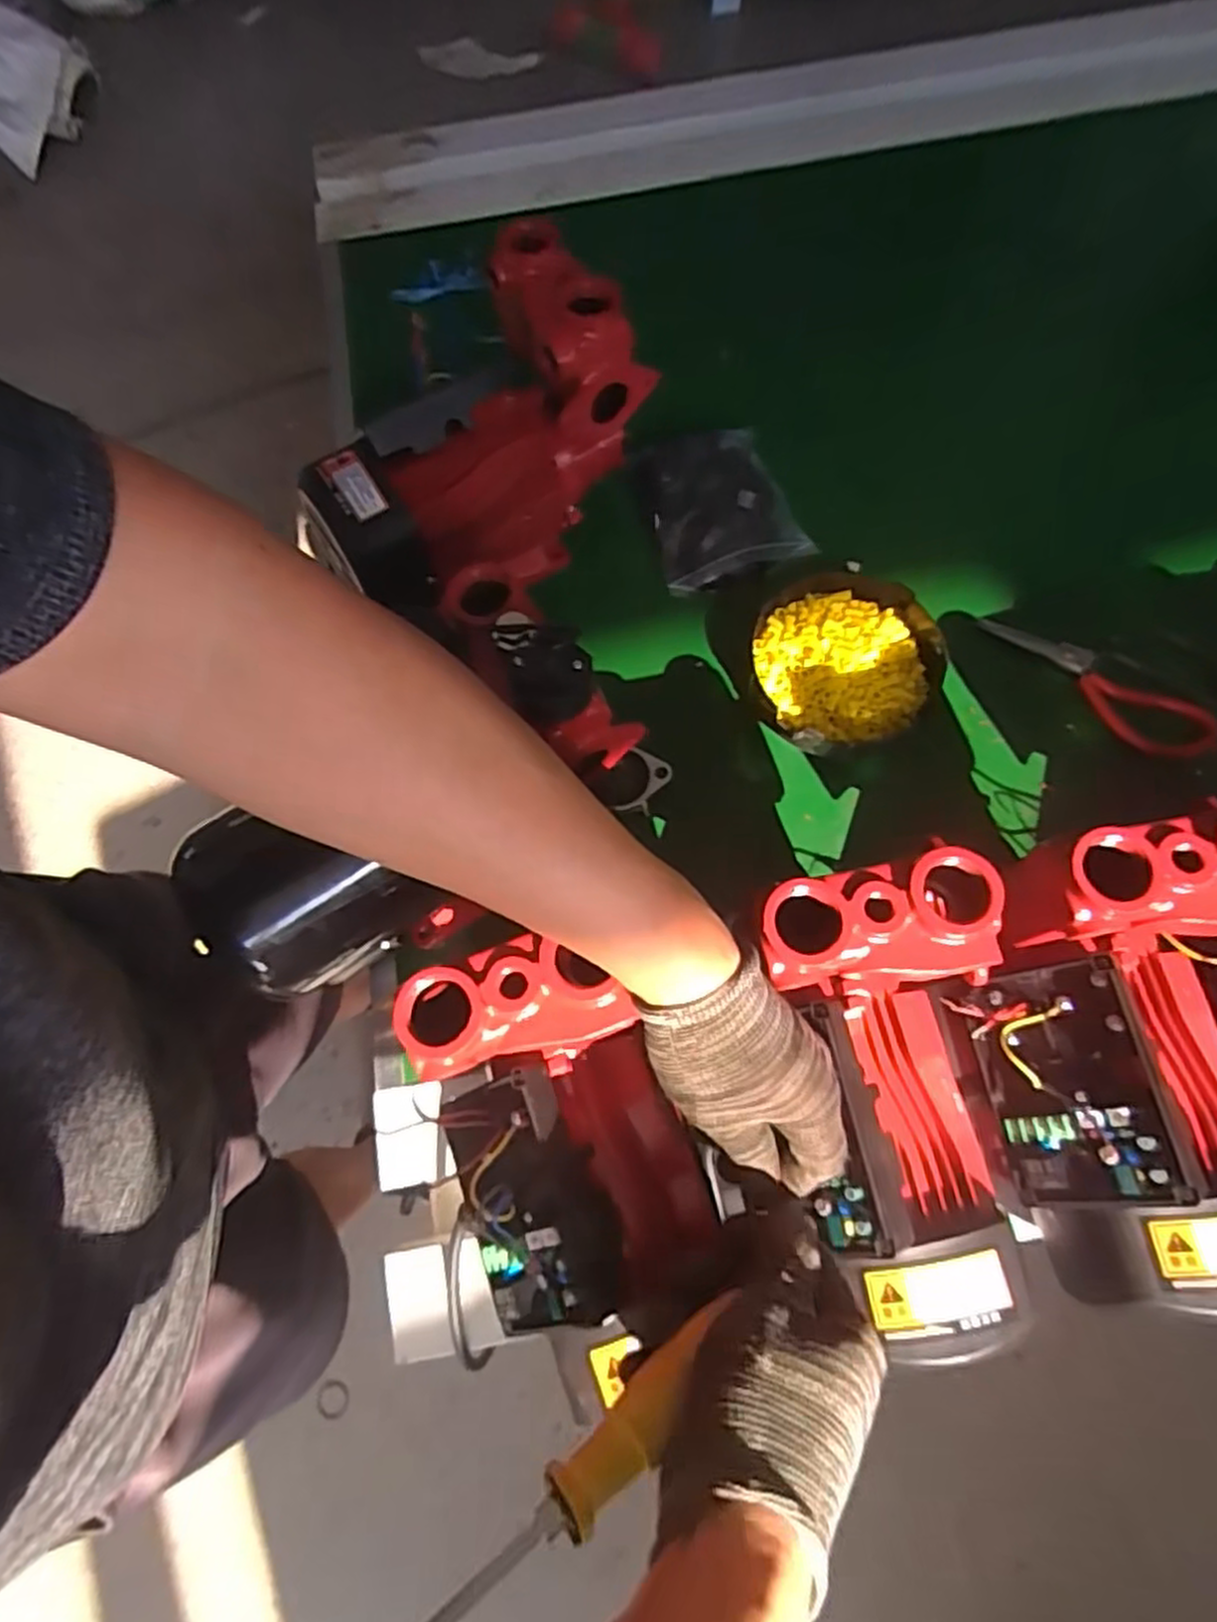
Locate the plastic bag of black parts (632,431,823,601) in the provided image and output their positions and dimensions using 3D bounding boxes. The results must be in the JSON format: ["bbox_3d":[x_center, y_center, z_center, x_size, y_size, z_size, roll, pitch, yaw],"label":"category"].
[{"bbox_3d":[0.091,-0.259,0.645,0.118,0.042,0.143,-17,72,-3],"label":"plastic bag of black parts"}]

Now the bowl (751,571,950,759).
[{"bbox_3d":[0.186,-0.113,0.598,0.142,0.051,0.132,-1,71,2],"label":"bowl"}]

